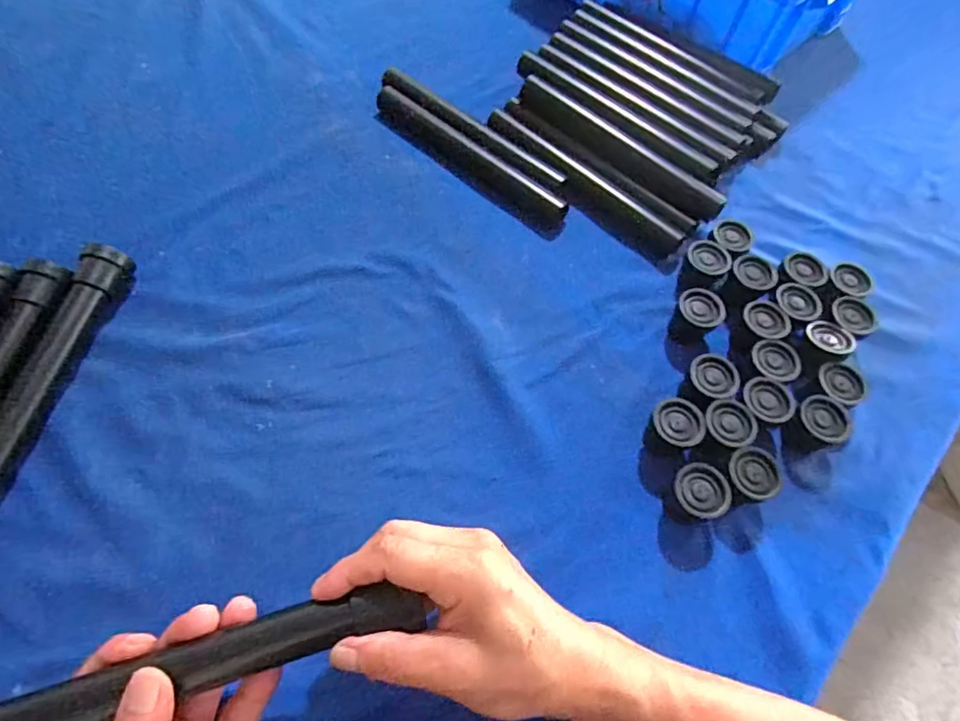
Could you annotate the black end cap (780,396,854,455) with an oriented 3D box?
[{"bbox_3d":[0.242,0.047,0.397,0.039,0.033,0.033,-7,64,-7],"label":"black end cap"}]

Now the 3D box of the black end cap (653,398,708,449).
[{"bbox_3d":[0.137,0.048,0.391,0.035,0.029,0.033,1,63,-3],"label":"black end cap"}]

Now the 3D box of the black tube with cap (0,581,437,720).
[{"bbox_3d":[-0.146,0.151,0.266,0.239,0.021,0.025,-12,64,-16],"label":"black tube with cap"}]

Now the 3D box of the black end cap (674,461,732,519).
[{"bbox_3d":[0.145,0.090,0.371,0.033,0.029,0.035,1,63,-3],"label":"black end cap"}]

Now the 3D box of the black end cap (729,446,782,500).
[{"bbox_3d":[0.182,0.080,0.377,0.033,0.033,0.034,1,63,-3],"label":"black end cap"}]

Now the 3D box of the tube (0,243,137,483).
[{"bbox_3d":[-0.305,0.026,0.371,0.024,0.023,0.247,11,63,2],"label":"tube"}]

